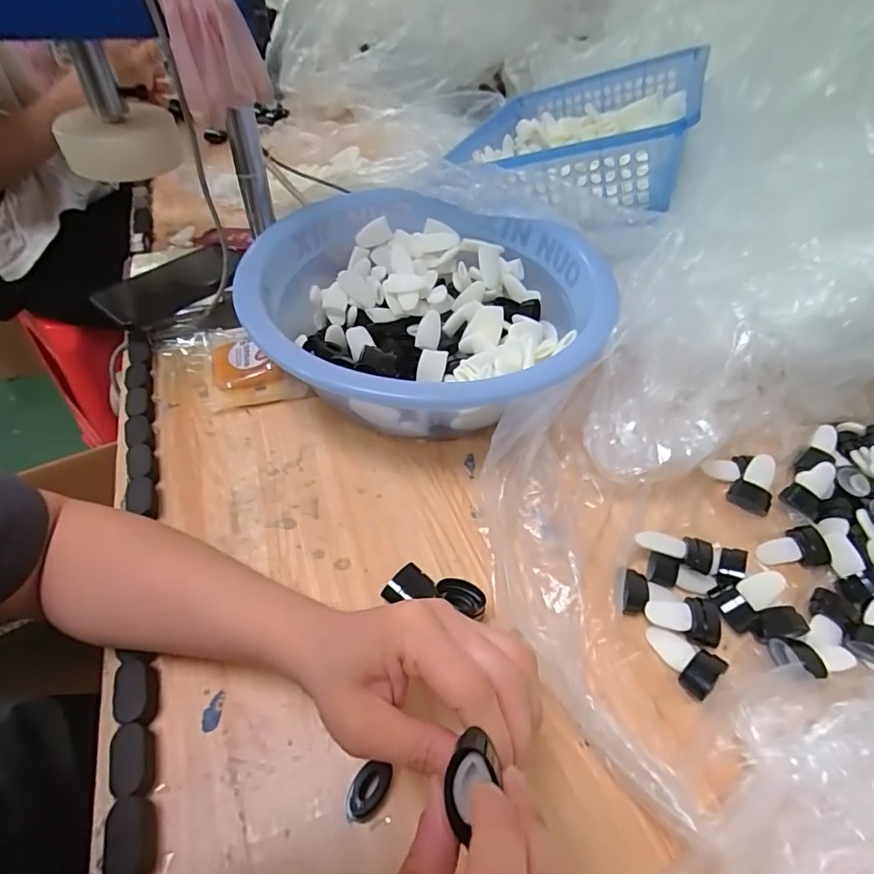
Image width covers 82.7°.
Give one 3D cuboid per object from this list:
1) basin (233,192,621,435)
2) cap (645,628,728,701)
[{"bbox_3d":[-0.005,-0.118,0.492,0.304,0.115,0.327,1,50,-2],"label":"basin"},{"bbox_3d":[0.163,0.148,0.333,0.030,0.014,0.047,-33,59,-27],"label":"cap"}]

